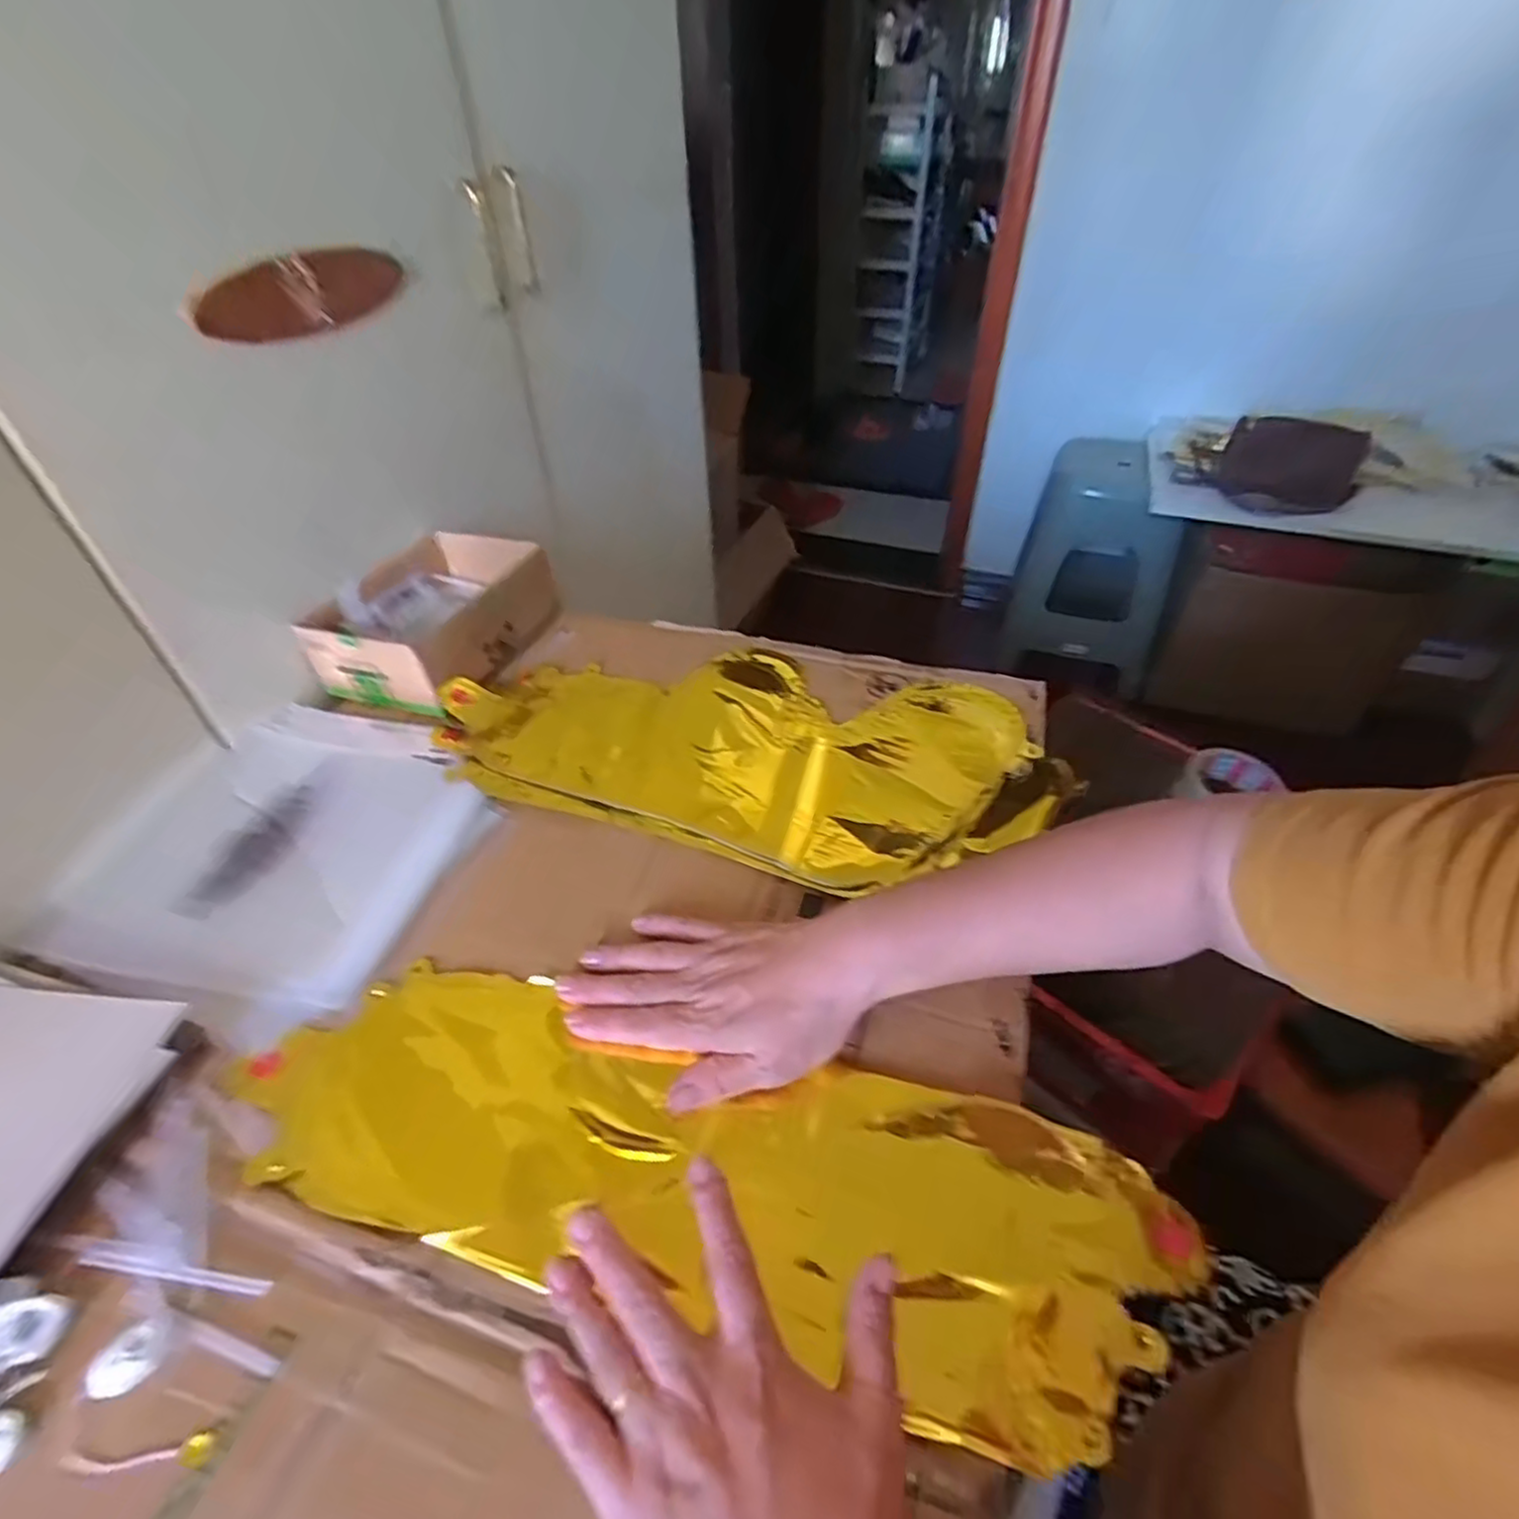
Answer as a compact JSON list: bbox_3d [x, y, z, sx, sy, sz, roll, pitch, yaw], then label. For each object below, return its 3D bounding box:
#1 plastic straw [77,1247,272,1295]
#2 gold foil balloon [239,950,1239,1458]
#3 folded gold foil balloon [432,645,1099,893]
[{"bbox_3d":[-0.250,0.218,0.303,0.086,0.004,0.006,5,44,6],"label":"plastic straw"},{"bbox_3d":[-0.036,0.192,0.340,0.436,0.017,0.127,10,45,9],"label":"gold foil balloon"},{"bbox_3d":[-0.017,-0.016,0.541,0.455,0.021,0.220,10,45,10],"label":"folded gold foil balloon"}]

